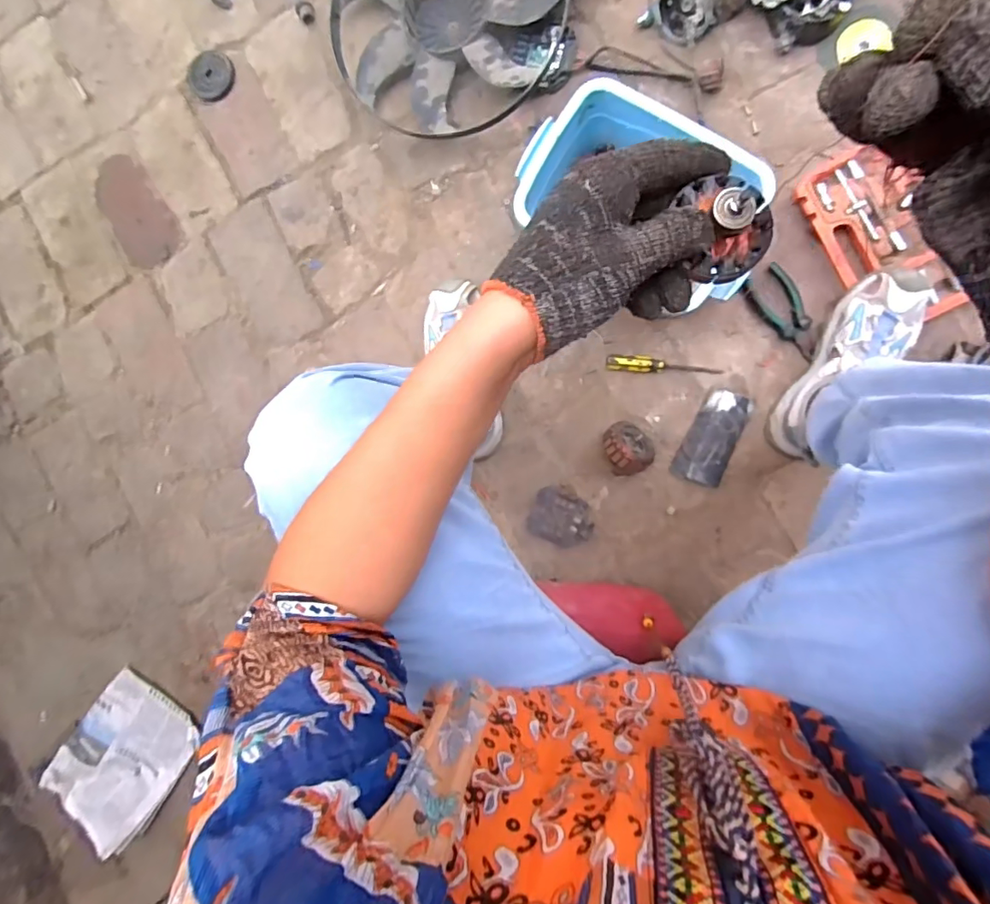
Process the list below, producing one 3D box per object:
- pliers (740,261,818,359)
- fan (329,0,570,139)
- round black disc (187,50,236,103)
[{"bbox_3d":[0.419,-0.200,0.739,0.057,0.019,0.142,-41,91,23],"label":"pliers"},{"bbox_3d":[-0.076,-0.667,0.777,0.357,0.052,0.354,-12,90,9],"label":"fan"},{"bbox_3d":[-0.473,-0.626,0.861,0.077,0.011,0.080,0,92,9],"label":"round black disc"}]

